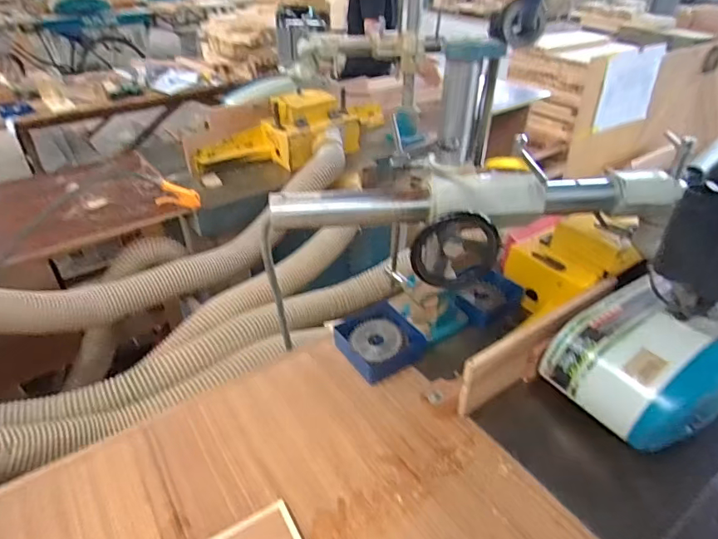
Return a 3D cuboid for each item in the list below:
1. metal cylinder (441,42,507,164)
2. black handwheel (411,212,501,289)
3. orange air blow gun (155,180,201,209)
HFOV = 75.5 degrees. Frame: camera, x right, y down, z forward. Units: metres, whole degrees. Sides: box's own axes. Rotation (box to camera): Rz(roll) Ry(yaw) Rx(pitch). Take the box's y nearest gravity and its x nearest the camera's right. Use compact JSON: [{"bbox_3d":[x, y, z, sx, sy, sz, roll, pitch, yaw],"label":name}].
[{"bbox_3d":[0.195,-0.294,0.826,0.093,0.205,0.082,15,38,19],"label":"metal cylinder"},{"bbox_3d":[0.171,-0.032,0.832,0.155,0.123,0.054,0,35,-1],"label":"black handwheel"},{"bbox_3d":[-0.613,-0.249,1.566,0.139,0.110,0.026,-19,40,-27],"label":"orange air blow gun"}]

